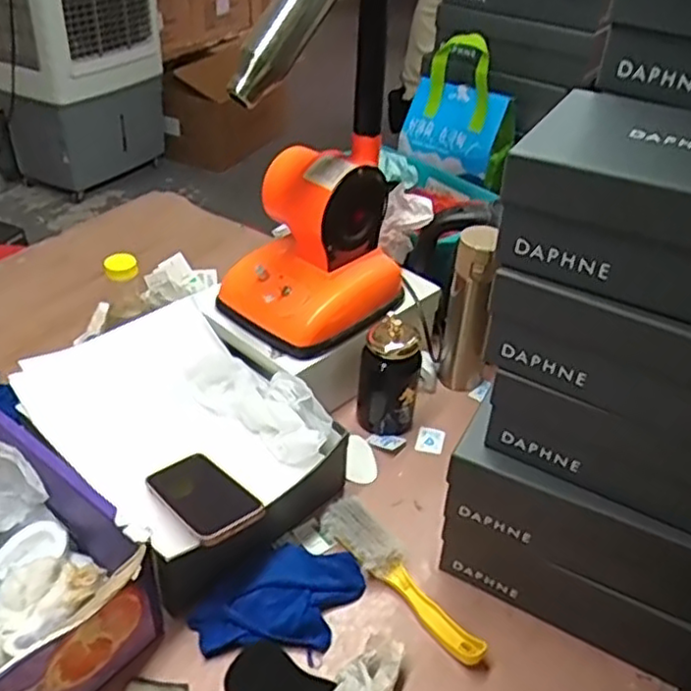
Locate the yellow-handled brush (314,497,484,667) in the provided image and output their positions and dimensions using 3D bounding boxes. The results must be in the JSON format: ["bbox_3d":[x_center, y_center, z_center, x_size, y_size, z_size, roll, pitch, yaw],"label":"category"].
[{"bbox_3d":[0.064,0.244,0.775,0.050,0.032,0.226,-29,49,-35],"label":"yellow-handled brush"}]

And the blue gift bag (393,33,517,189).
[{"bbox_3d":[0.207,-0.421,1.266,0.068,0.213,0.212,-28,48,-34],"label":"blue gift bag"}]

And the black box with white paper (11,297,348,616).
[{"bbox_3d":[-0.198,0.109,0.843,0.336,0.109,0.268,32,46,31],"label":"black box with white paper"}]

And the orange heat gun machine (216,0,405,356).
[{"bbox_3d":[-0.040,-0.230,0.832,0.195,0.469,0.196,20,41,19],"label":"orange heat gun machine"}]

